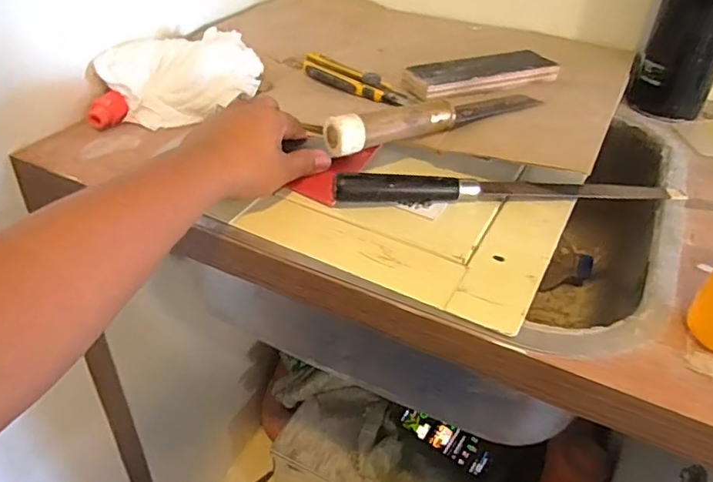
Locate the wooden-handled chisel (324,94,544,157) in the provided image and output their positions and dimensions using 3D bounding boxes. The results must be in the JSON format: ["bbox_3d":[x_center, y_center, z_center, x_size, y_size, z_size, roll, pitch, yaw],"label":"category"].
[{"bbox_3d":[0.082,-0.122,0.541,0.241,0.039,0.029,-20,43,-26],"label":"wooden-handled chisel"}]

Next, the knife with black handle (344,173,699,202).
[{"bbox_3d":[0.140,-0.048,0.505,0.314,0.026,0.026,-3,38,-7],"label":"knife with black handle"}]

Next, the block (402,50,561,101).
[{"bbox_3d":[0.144,-0.190,0.636,0.169,0.021,0.058,-13,40,-19],"label":"block"}]

